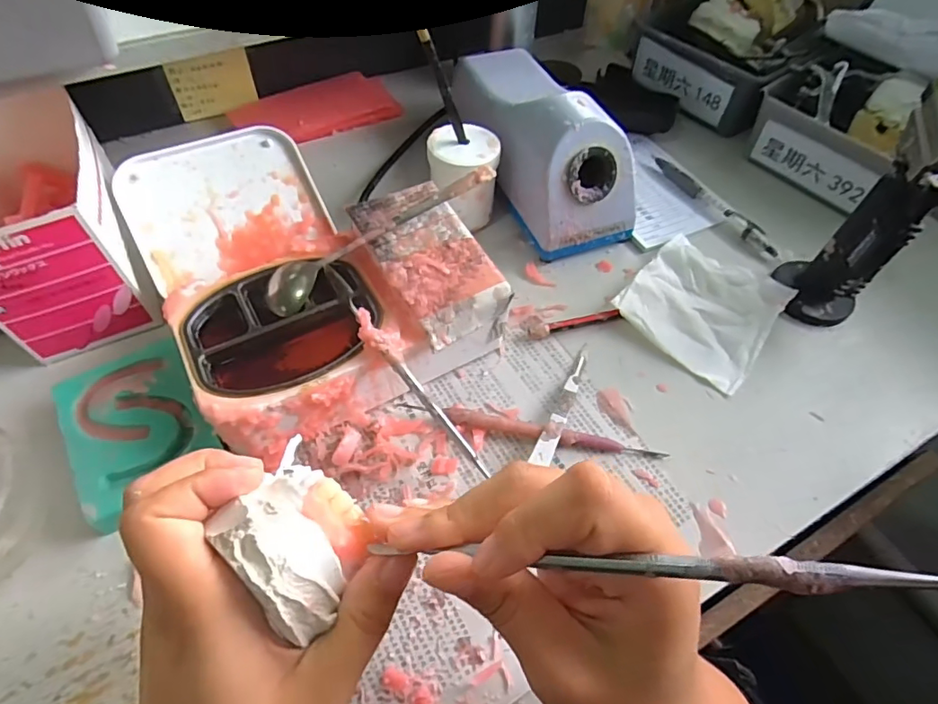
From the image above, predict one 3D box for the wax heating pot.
[{"bbox_3d":[-0.106,-0.007,0.333,0.134,0.063,0.123,-19,58,-15],"label":"wax heating pot"}]

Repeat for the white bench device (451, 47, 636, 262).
[{"bbox_3d":[0.052,-0.189,0.446,0.093,0.092,0.221,-17,58,-14],"label":"white bench device"}]

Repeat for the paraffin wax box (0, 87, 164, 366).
[{"bbox_3d":[-0.297,-0.097,0.362,0.090,0.092,0.180,-25,60,-19],"label":"paraffin wax box"}]

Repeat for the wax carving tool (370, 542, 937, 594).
[{"bbox_3d":[0.045,0.059,0.142,0.168,0.005,0.007,-6,52,23],"label":"wax carving tool"}]

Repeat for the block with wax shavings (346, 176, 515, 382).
[{"bbox_3d":[-0.027,-0.045,0.361,0.073,0.070,0.123,-23,59,-18],"label":"block with wax shavings"}]

